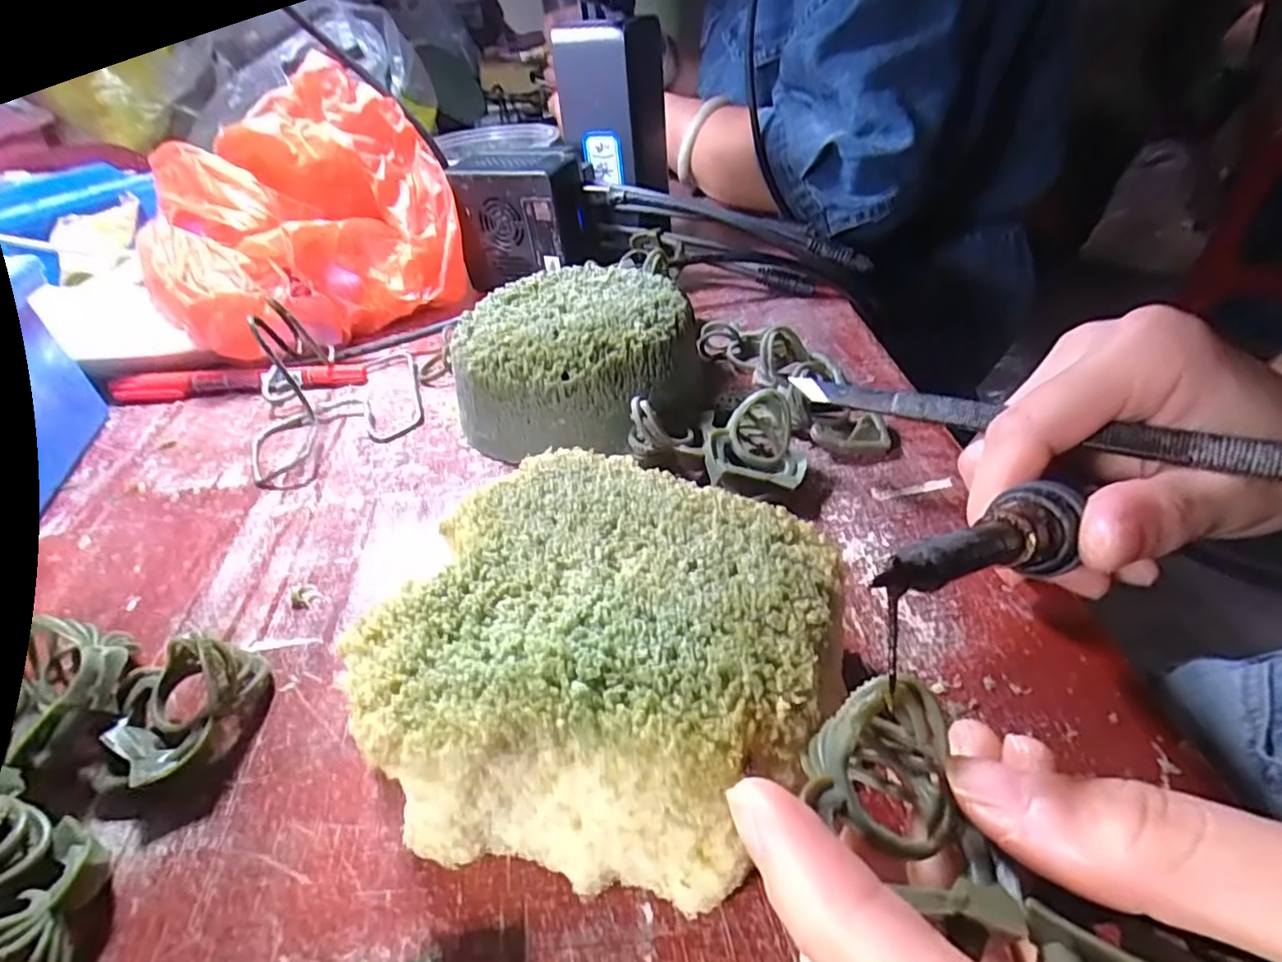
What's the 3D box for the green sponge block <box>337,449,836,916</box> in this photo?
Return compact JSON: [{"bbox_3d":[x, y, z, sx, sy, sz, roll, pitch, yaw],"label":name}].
[{"bbox_3d":[-0.009,0.045,0.153,0.100,0.043,0.098,12,44,22],"label":"green sponge block"}]

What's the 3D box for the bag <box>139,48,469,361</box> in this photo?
[{"bbox_3d":[-0.198,-0.143,0.349,0.137,0.116,0.149,21,48,30],"label":"bag"}]

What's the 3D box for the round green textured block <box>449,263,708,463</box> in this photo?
[{"bbox_3d":[-0.028,-0.053,0.270,0.101,0.046,0.092,-5,40,4],"label":"round green textured block"}]

